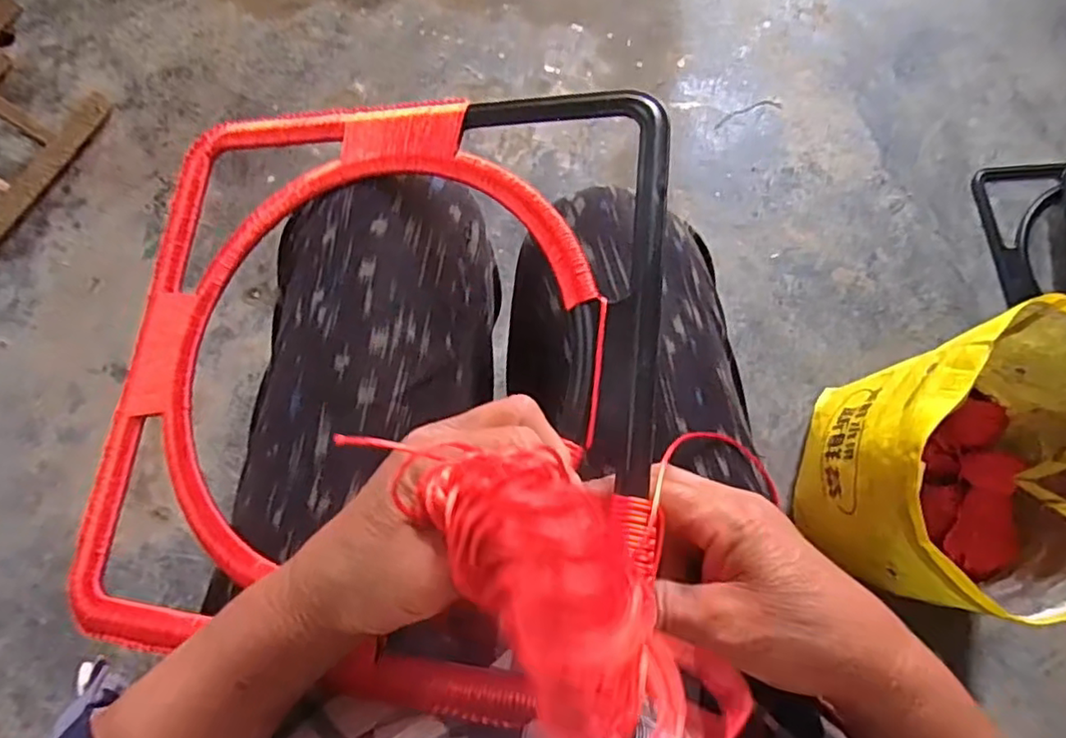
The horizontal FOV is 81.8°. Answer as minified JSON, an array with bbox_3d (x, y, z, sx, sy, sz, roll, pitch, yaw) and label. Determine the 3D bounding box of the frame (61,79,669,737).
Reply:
[{"bbox_3d":[-0.097,-0.004,0.349,0.329,0.012,0.332,1,75,16],"label":"frame"}]

